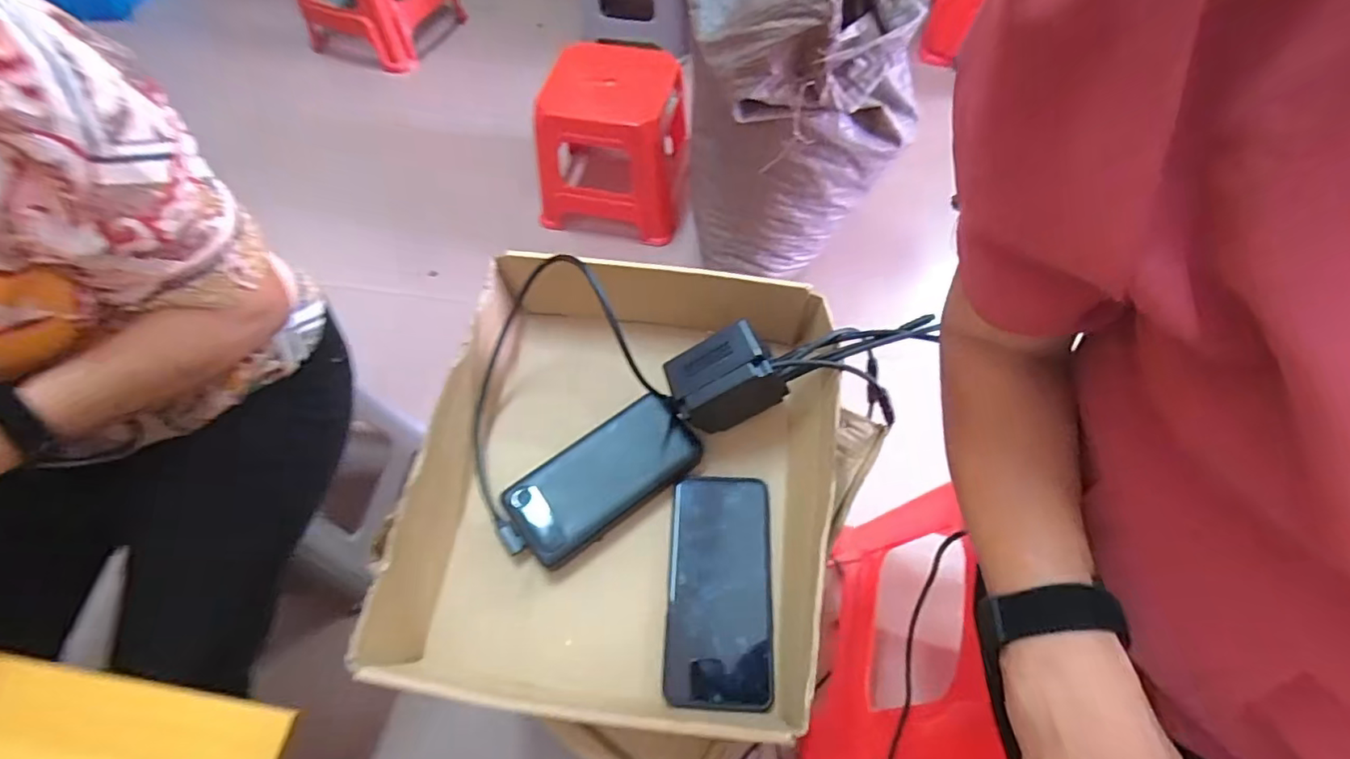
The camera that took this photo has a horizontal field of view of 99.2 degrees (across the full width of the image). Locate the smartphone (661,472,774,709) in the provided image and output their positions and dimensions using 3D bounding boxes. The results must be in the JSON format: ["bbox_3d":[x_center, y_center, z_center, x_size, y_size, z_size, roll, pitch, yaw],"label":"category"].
[{"bbox_3d":[0.033,0.153,0.431,0.075,0.017,0.161,3,59,2],"label":"smartphone"}]

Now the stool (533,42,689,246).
[{"bbox_3d":[-0.119,-0.510,1.246,0.286,0.280,0.287,12,60,7],"label":"stool"}]

